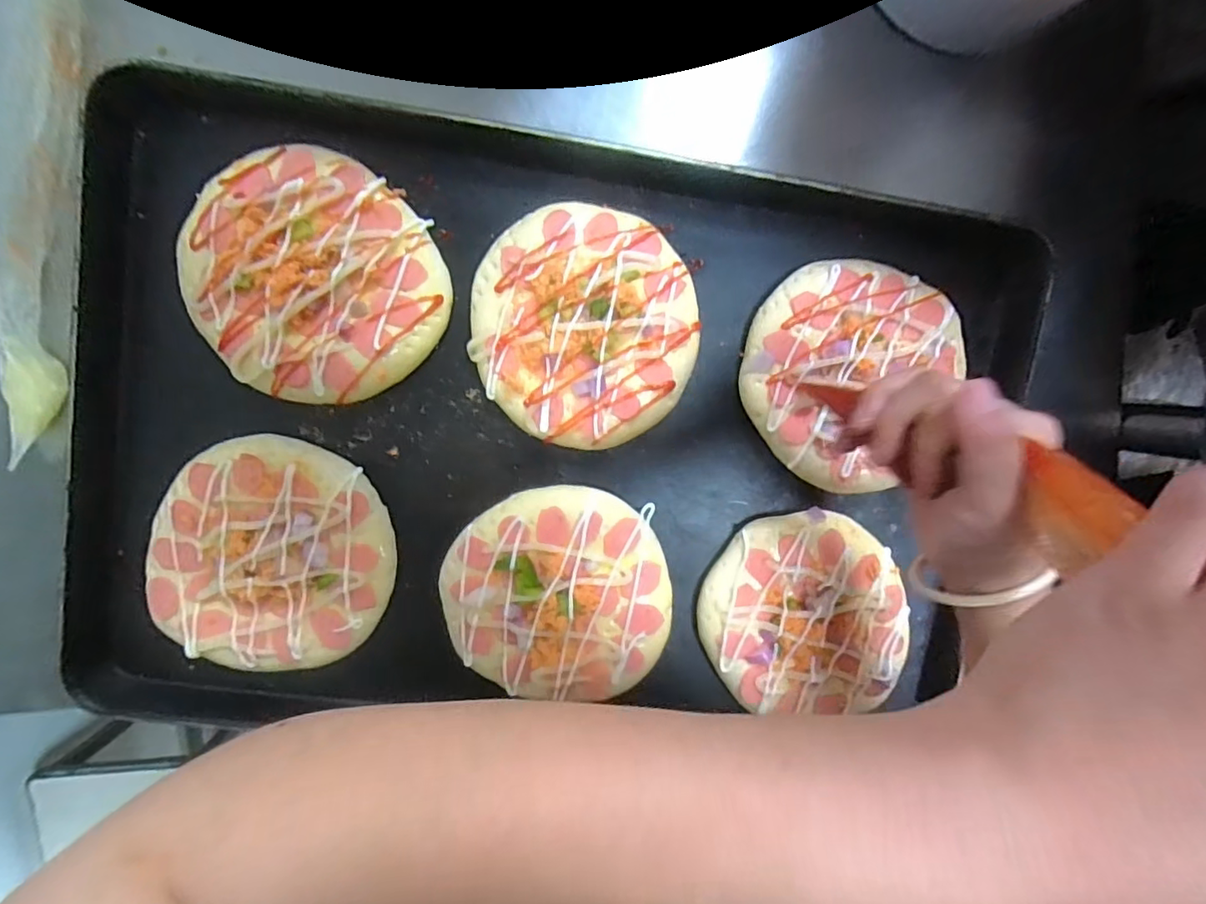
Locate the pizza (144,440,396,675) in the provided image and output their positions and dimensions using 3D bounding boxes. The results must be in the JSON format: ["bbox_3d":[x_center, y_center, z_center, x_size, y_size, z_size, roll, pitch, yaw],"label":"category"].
[{"bbox_3d":[-0.214,0.068,0.378,0.143,0.032,0.145,0,96,-4],"label":"pizza"}]

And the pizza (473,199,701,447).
[{"bbox_3d":[-0.011,-0.079,0.374,0.141,0.037,0.146,6,96,-4],"label":"pizza"}]

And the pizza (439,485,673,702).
[{"bbox_3d":[-0.030,0.094,0.391,0.150,0.035,0.137,3,96,-4],"label":"pizza"}]

